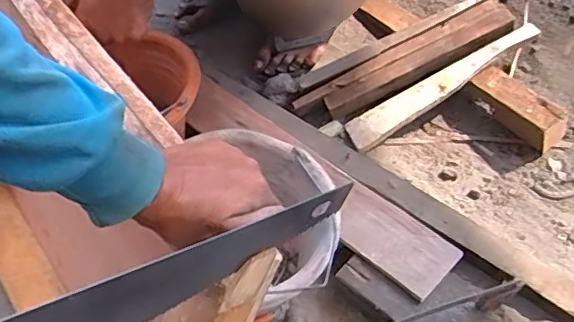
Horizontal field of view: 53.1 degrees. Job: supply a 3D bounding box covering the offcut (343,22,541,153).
[{"bbox_3d":[0.257,-0.132,0.962,0.349,0.017,0.056,-33,77,2],"label":"offcut"}]

